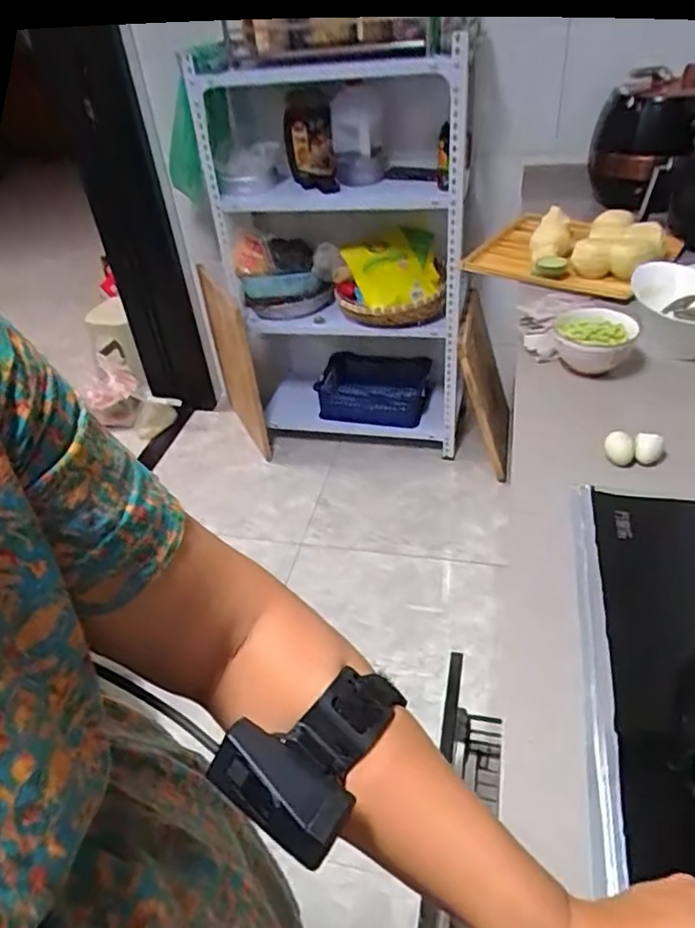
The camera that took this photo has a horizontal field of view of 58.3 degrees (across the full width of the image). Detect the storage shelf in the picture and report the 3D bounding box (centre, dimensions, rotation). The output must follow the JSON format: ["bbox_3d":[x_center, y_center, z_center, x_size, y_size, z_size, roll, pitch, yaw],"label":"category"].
[{"bbox_3d":[-0.013,-0.549,1.804,0.683,1.080,0.260,8,41,17],"label":"storage shelf"}]

